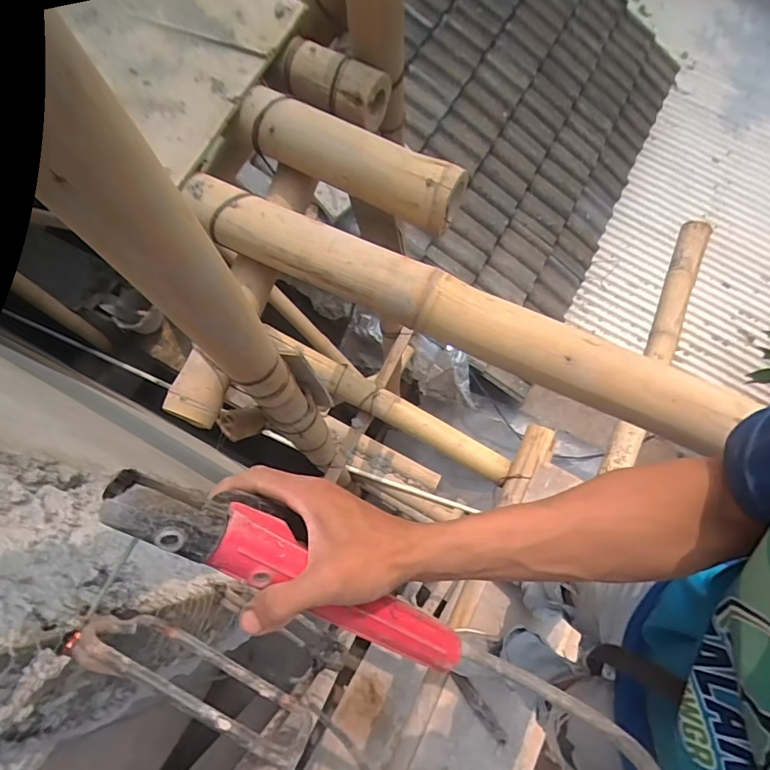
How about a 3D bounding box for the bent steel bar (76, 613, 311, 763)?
[{"bbox_3d":[-0.115,0.187,0.294,0.144,0.093,0.013,25,75,10],"label":"bent steel bar"}]

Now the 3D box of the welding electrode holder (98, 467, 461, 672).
[{"bbox_3d":[-0.050,0.124,0.310,0.265,0.052,0.038,38,74,-25],"label":"welding electrode holder"}]

